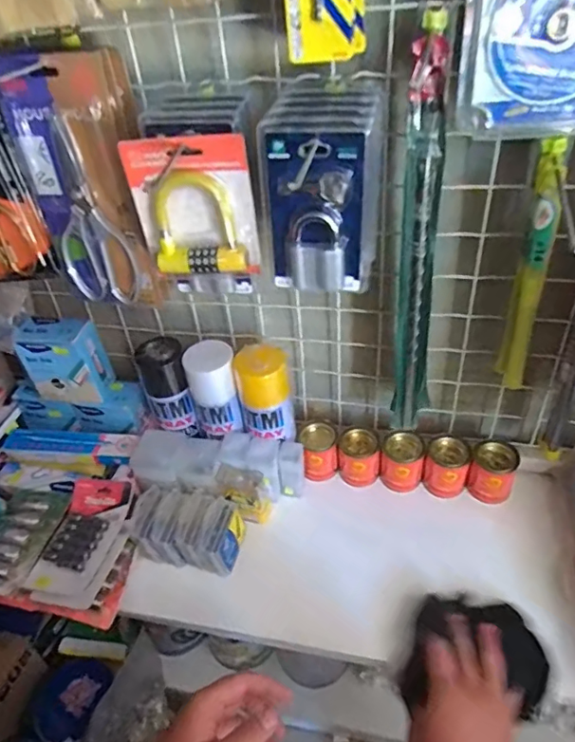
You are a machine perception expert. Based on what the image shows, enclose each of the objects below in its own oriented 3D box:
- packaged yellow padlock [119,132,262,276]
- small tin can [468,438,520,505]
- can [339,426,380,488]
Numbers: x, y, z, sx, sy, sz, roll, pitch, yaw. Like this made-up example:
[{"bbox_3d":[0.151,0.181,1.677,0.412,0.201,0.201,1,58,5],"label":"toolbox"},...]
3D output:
[{"bbox_3d":[-0.085,-0.145,0.479,0.105,0.118,0.025,-1,38,8],"label":"packaged yellow padlock"},{"bbox_3d":[0.266,0.131,0.688,0.052,0.067,0.049,-4,38,3],"label":"small tin can"},{"bbox_3d":[0.098,0.123,0.733,0.053,0.073,0.053,-4,38,3],"label":"can"}]

